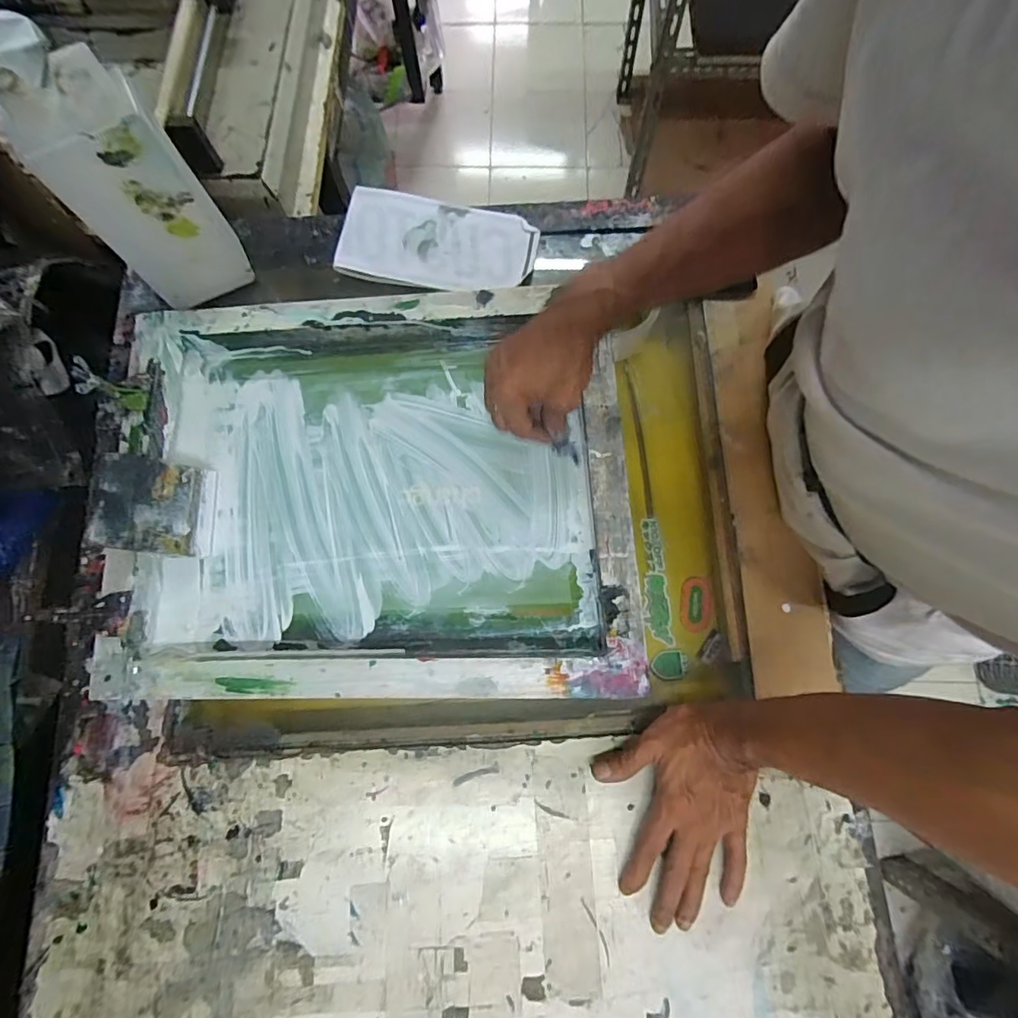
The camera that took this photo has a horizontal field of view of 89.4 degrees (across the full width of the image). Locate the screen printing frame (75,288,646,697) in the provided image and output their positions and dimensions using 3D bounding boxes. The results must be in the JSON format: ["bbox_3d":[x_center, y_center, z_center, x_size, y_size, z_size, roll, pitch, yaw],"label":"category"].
[{"bbox_3d":[-0.126,-0.022,0.462,0.459,0.057,0.366,-2,77,4],"label":"screen printing frame"}]

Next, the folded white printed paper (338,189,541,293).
[{"bbox_3d":[-0.078,-0.296,0.573,0.209,0.020,0.109,8,77,2],"label":"folded white printed paper"}]

